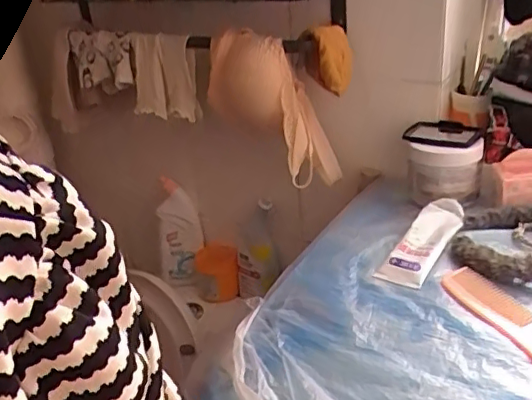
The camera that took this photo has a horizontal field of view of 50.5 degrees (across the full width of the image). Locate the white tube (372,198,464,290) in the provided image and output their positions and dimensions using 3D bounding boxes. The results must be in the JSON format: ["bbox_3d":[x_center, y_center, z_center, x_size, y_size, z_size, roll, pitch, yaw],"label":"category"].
[{"bbox_3d":[0.197,0.049,0.702,0.053,0.025,0.164,17,46,37],"label":"white tube"}]

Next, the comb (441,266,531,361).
[{"bbox_3d":[0.249,0.121,0.580,0.051,0.012,0.175,-14,28,-18],"label":"comb"}]

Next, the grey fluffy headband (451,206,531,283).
[{"bbox_3d":[0.308,0.048,0.669,0.155,0.040,0.136,8,29,24],"label":"grey fluffy headband"}]

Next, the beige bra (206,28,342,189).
[{"bbox_3d":[0.008,-0.152,0.901,0.083,0.225,0.205,-27,34,-37],"label":"beige bra"}]

